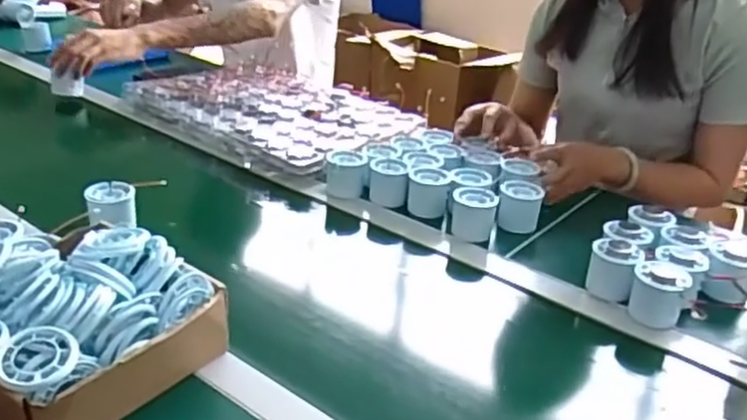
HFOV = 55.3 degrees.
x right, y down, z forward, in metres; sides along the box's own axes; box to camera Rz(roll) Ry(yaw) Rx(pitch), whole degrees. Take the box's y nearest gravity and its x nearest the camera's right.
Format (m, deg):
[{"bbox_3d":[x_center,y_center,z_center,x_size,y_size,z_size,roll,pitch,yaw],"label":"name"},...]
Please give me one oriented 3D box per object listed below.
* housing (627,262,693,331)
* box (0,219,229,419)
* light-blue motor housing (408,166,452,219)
[{"bbox_3d":[0.299,0.091,0.751,0.055,0.058,0.053,16,29,22],"label":"housing"},{"bbox_3d":[-0.266,0.096,0.604,0.205,0.095,0.200,20,31,28],"label":"box"},{"bbox_3d":[0.072,-0.024,0.960,0.056,0.056,0.047,6,27,4],"label":"light-blue motor housing"}]

